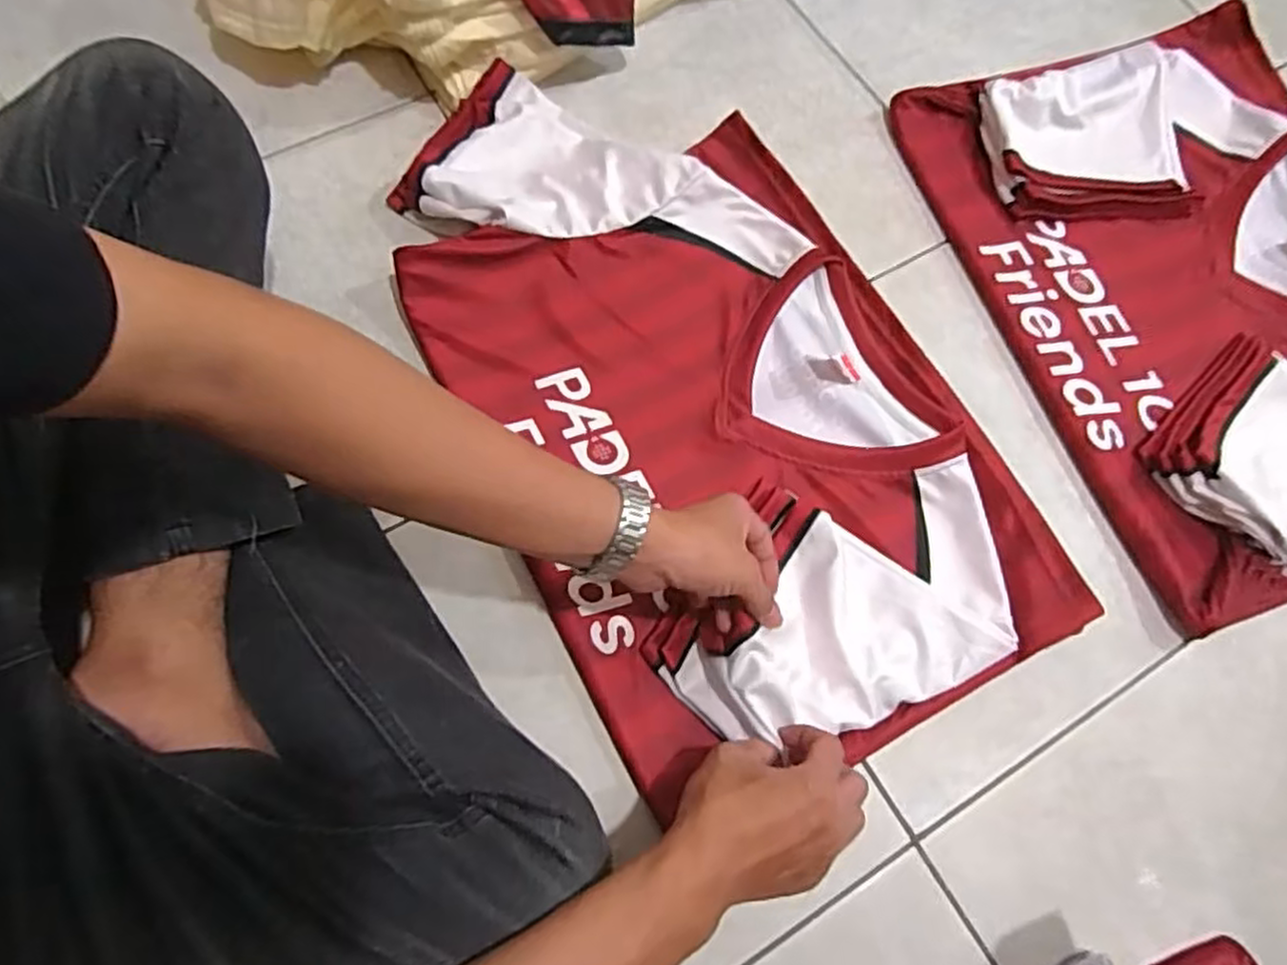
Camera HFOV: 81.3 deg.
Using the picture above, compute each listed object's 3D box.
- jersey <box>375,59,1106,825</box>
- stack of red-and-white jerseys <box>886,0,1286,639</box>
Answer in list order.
[{"bbox_3d":[0.033,-0.098,0.627,0.352,0.051,0.640,-25,73,-10],"label":"jersey"},{"bbox_3d":[0.517,-0.192,0.690,0.394,0.037,0.555,-18,72,-8],"label":"stack of red-and-white jerseys"}]

